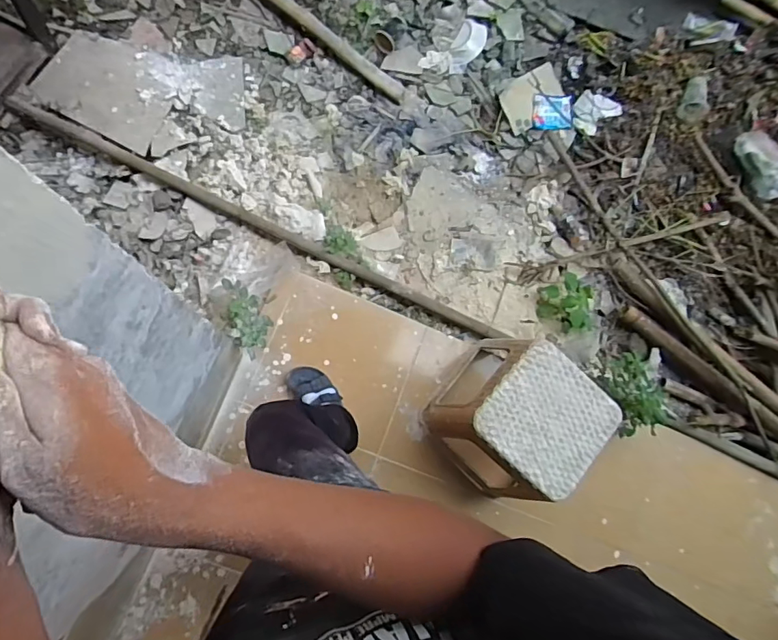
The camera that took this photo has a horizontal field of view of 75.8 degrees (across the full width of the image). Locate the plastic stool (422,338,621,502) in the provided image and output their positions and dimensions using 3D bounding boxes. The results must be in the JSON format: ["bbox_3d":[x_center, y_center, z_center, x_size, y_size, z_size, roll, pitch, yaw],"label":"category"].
[{"bbox_3d":[0.304,0.253,1.292,0.323,0.345,0.329,42,78,-1],"label":"plastic stool"}]

